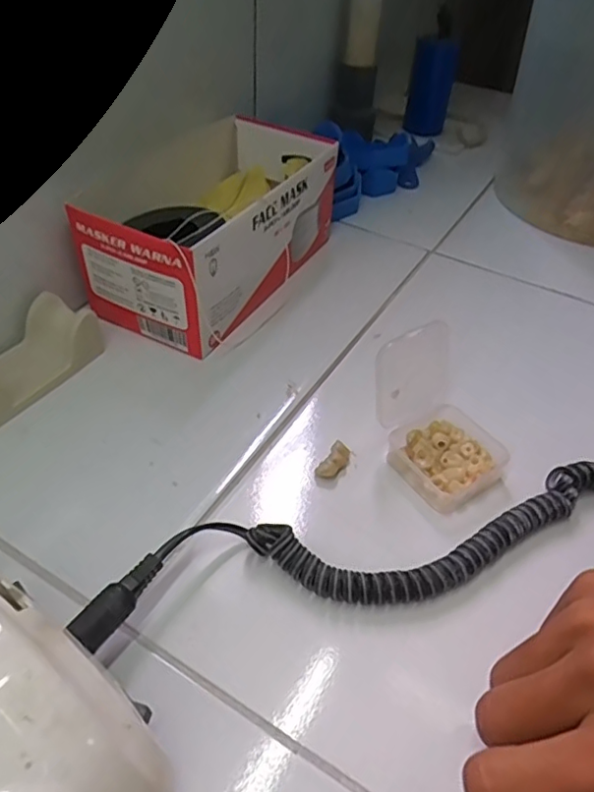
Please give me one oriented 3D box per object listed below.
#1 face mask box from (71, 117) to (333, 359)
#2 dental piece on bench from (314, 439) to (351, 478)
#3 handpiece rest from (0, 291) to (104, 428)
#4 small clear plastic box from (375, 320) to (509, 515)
[{"bbox_3d":[-0.057,-0.130,0.443,0.123,0.085,0.205,20,47,16],"label":"face mask box"},{"bbox_3d":[0.021,0.038,0.329,0.012,0.009,0.024,25,49,20],"label":"dental piece on bench"},{"bbox_3d":[-0.175,-0.025,0.363,0.050,0.032,0.091,25,49,20],"label":"handpiece rest"},{"bbox_3d":[0.086,0.035,0.330,0.059,0.017,0.056,-29,54,-28],"label":"small clear plastic box"}]

